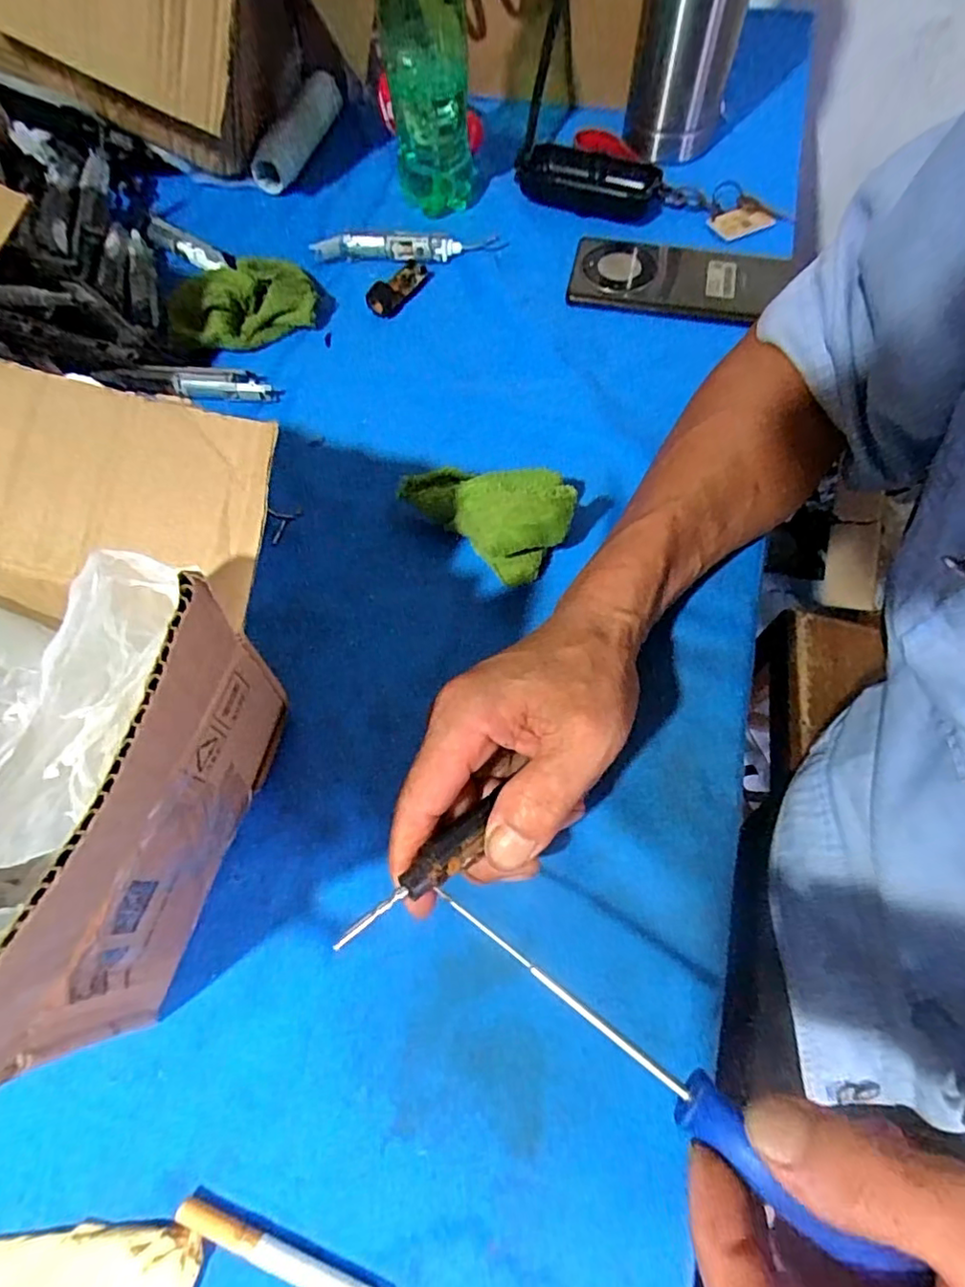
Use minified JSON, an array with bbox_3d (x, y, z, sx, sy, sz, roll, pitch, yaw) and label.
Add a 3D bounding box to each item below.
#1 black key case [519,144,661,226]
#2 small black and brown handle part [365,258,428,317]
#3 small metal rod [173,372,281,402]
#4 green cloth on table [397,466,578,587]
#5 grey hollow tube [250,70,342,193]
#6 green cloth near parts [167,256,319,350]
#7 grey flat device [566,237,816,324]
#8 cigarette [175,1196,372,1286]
[{"bbox_3d":[0.091,-0.390,0.498,0.117,0.022,0.058,18,67,10],"label":"black key case"},{"bbox_3d":[-0.065,-0.276,0.457,0.021,0.015,0.063,27,69,13],"label":"small black and brown handle part"},{"bbox_3d":[-0.179,-0.180,0.416,0.073,0.013,0.015,3,65,3],"label":"small metal rod"},{"bbox_3d":[0.004,-0.083,0.344,0.096,0.051,0.057,40,72,18],"label":"green cloth on table"},{"bbox_3d":[-0.167,-0.462,0.536,0.027,0.033,0.126,17,67,10],"label":"grey hollow tube"},{"bbox_3d":[-0.178,-0.252,0.441,0.101,0.032,0.057,-24,67,-9],"label":"green cloth near parts"},{"bbox_3d":[0.146,-0.276,0.450,0.154,0.011,0.075,13,66,8],"label":"grey flat device"},{"bbox_3d":[-0.076,0.231,0.225,0.085,0.007,0.008,17,67,10],"label":"cigarette"}]

